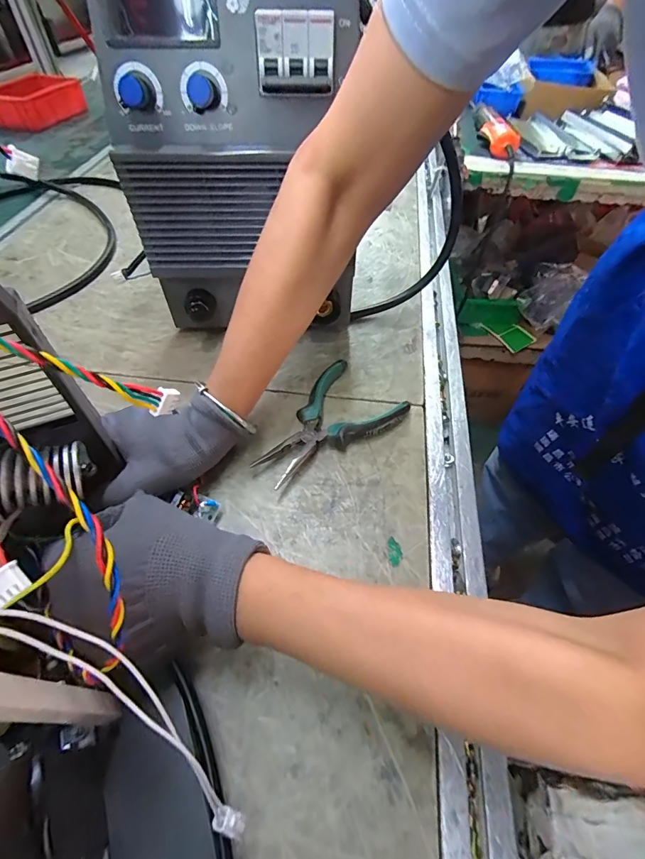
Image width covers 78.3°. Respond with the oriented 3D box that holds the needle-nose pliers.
[{"bbox_3d":[0.008,-0.001,0.367,0.085,0.020,0.145,31,58,22],"label":"needle-nose pliers"}]

